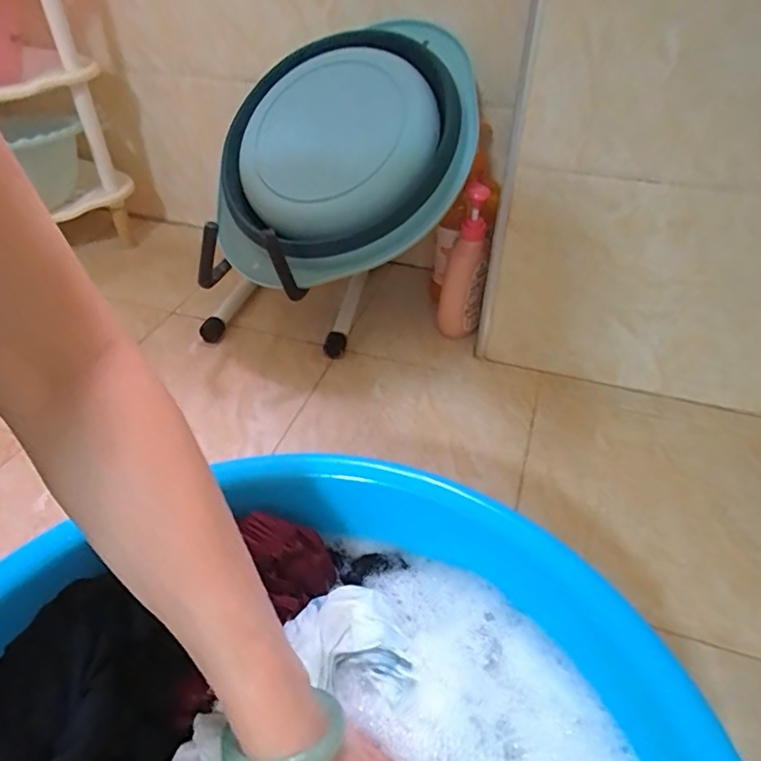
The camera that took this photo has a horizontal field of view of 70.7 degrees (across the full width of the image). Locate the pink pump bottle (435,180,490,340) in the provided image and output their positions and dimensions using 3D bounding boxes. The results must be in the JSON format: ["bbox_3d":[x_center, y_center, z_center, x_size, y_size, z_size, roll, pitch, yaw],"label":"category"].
[{"bbox_3d":[0.121,-0.162,0.780,0.064,0.229,0.055,7,42,8],"label":"pink pump bottle"}]

